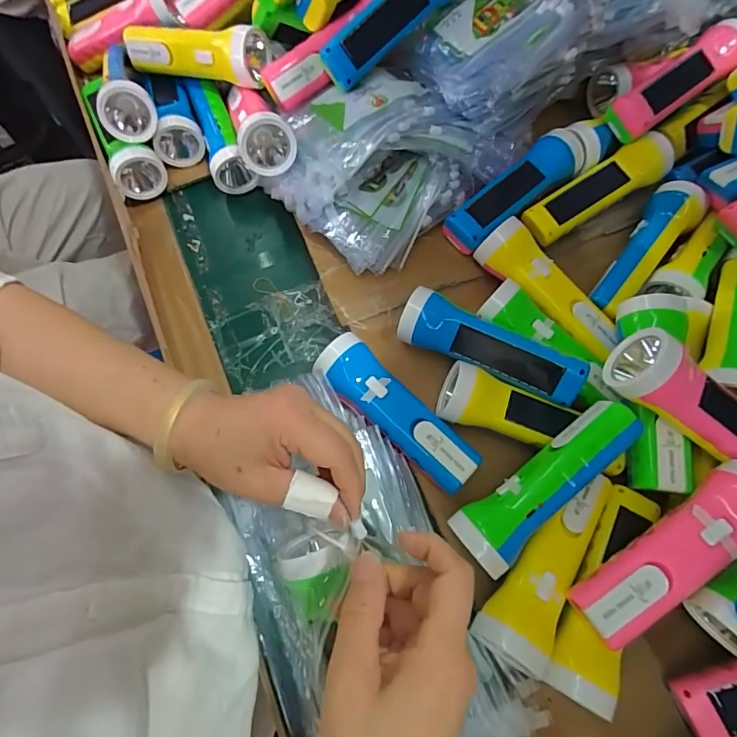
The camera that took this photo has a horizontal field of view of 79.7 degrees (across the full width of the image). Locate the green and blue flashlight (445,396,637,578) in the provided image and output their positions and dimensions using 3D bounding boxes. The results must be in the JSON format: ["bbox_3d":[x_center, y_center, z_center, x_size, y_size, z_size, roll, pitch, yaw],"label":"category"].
[{"bbox_3d":[0.137,0.085,0.337,0.156,0.039,0.047,-39,76,-12],"label":"green and blue flashlight"}]

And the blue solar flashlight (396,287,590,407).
[{"bbox_3d":[0.106,-0.020,0.393,0.163,0.044,0.047,25,73,8],"label":"blue solar flashlight"}]

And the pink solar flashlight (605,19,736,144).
[{"bbox_3d":[0.319,-0.296,0.455,0.166,0.046,0.062,-39,76,-12],"label":"pink solar flashlight"}]

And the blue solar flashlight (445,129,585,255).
[{"bbox_3d":[0.156,-0.186,0.456,0.172,0.042,0.053,-39,76,-12],"label":"blue solar flashlight"}]

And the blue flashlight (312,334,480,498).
[{"bbox_3d":[0.022,0.042,0.393,0.046,0.038,0.162,-43,76,-13],"label":"blue flashlight"}]

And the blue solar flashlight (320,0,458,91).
[{"bbox_3d":[0.033,-0.351,0.431,0.177,0.051,0.044,-40,75,5],"label":"blue solar flashlight"}]

